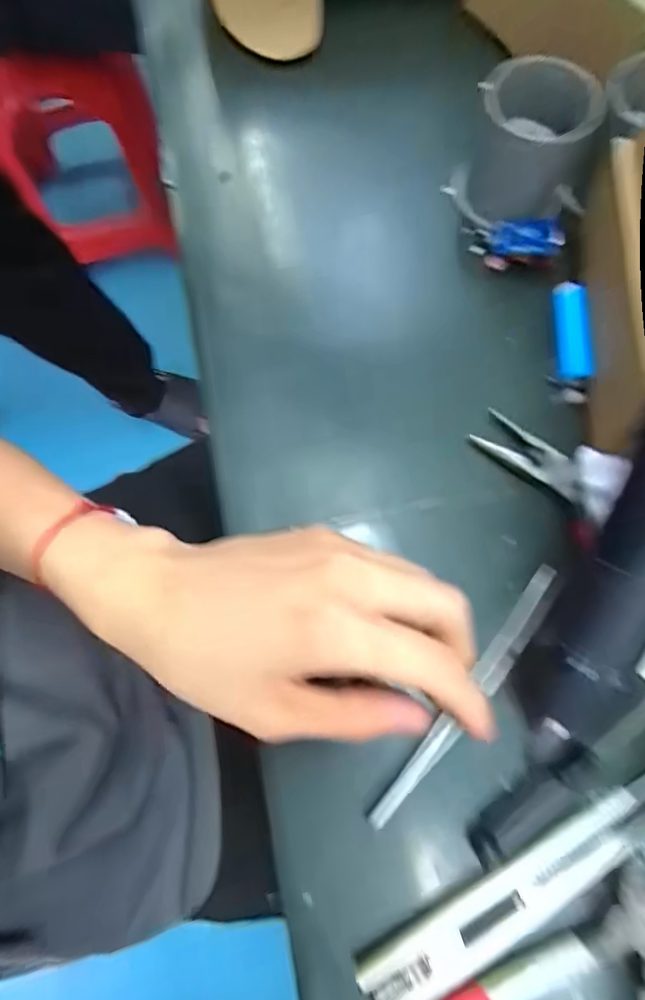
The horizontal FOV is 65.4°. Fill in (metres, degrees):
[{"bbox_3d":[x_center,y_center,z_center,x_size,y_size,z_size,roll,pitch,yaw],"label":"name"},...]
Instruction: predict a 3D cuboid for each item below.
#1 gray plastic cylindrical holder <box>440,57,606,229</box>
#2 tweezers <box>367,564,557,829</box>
[{"bbox_3d":[0.102,-0.176,0.254,0.051,0.058,0.053,0,75,0],"label":"gray plastic cylindrical holder"},{"bbox_3d":[0.062,0.079,0.207,0.012,0.004,0.126,40,78,10],"label":"tweezers"}]

